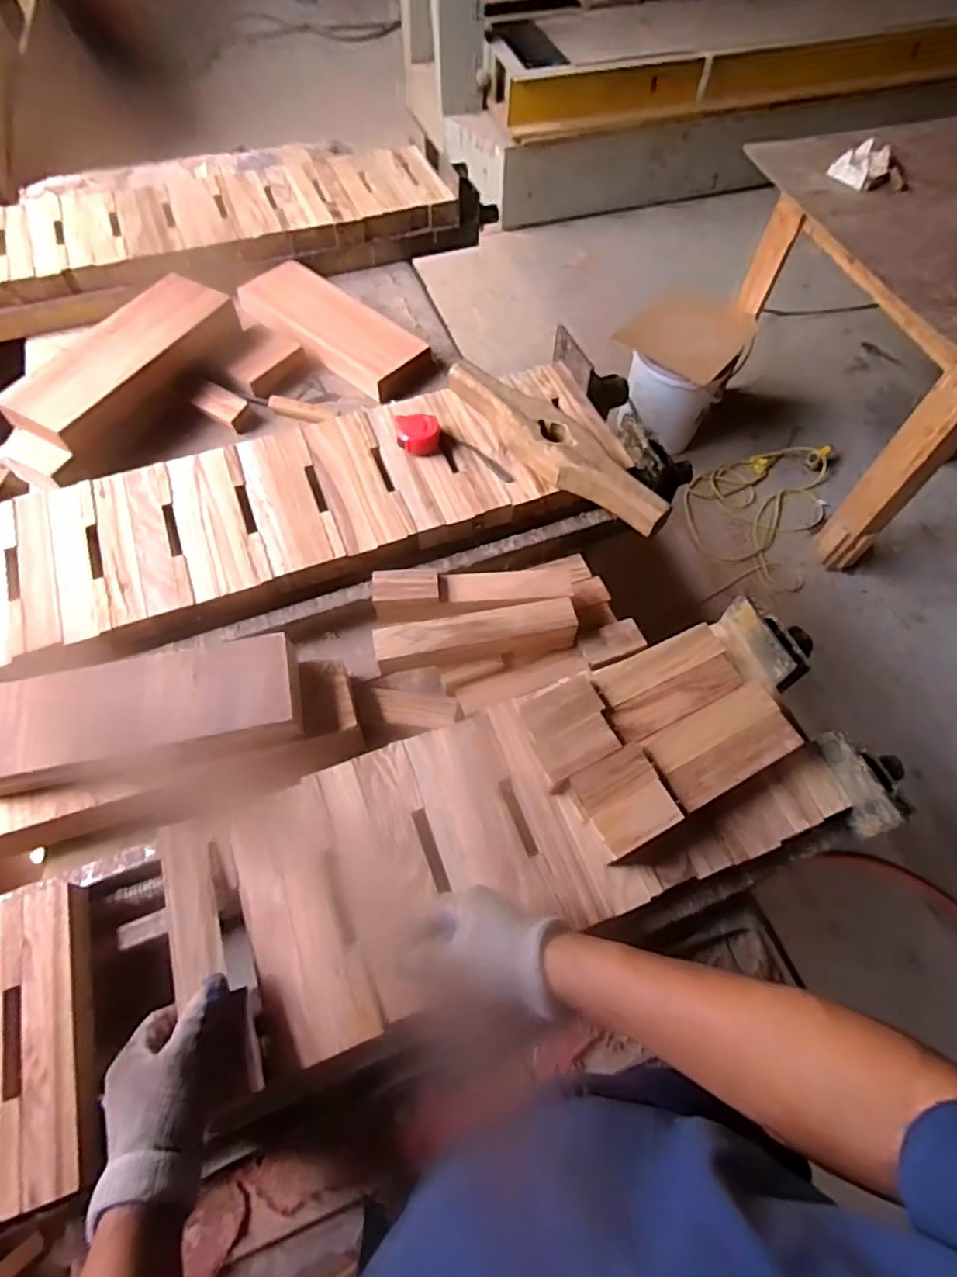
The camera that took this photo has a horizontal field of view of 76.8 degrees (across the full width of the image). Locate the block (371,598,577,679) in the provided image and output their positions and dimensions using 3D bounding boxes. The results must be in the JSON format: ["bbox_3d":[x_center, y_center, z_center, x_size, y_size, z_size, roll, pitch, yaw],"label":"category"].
[{"bbox_3d":[-0.002,0.000,0.773,0.250,0.053,0.052,-10,64,-7],"label":"block"}]

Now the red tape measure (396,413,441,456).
[{"bbox_3d":[-0.090,-0.302,0.896,0.066,0.039,0.058,-5,63,-4],"label":"red tape measure"}]

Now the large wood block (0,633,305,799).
[{"bbox_3d":[-0.390,0.085,0.685,0.357,0.049,0.120,-11,64,-7],"label":"large wood block"}]

